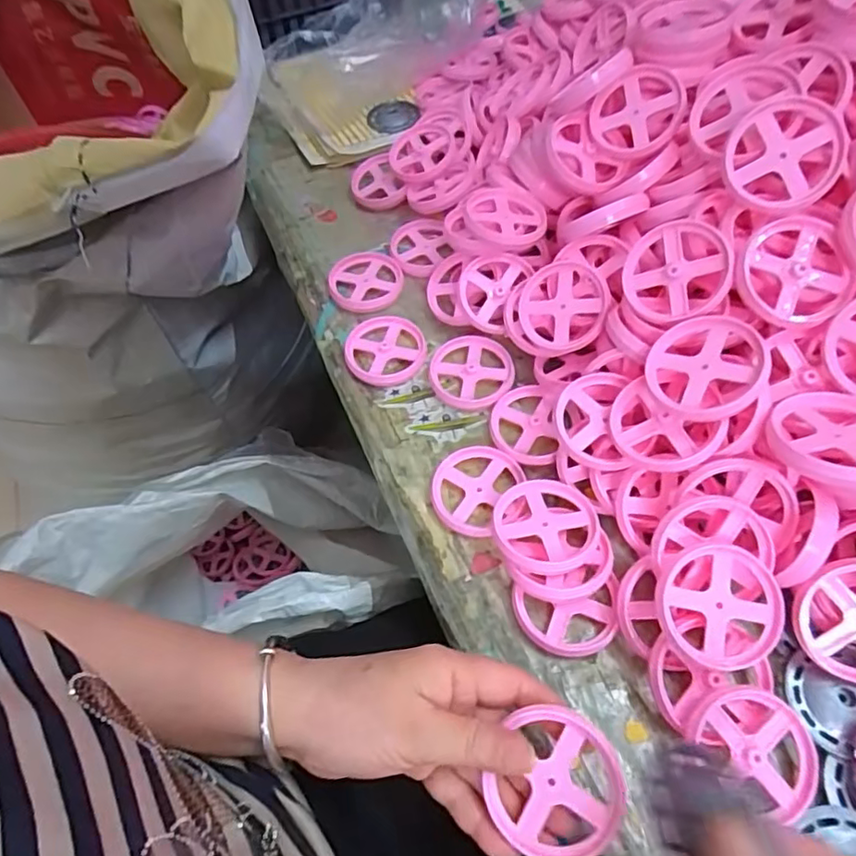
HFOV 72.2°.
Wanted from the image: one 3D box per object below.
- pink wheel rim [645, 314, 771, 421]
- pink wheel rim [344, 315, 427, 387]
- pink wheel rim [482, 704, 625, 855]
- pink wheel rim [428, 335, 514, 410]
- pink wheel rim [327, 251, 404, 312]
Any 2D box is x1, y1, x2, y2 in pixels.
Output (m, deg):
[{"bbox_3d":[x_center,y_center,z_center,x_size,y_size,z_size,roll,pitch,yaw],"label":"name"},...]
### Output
[{"bbox_3d":[0.163,-0.036,0.344,0.065,0.010,0.066,-18,56,29],"label":"pink wheel rim"},{"bbox_3d":[-0.034,-0.062,0.467,0.064,0.007,0.063,-2,57,3],"label":"pink wheel rim"},{"bbox_3d":[0.058,0.166,0.272,0.062,0.007,0.061,-6,72,20],"label":"pink wheel rim"},{"bbox_3d":[0.033,-0.044,0.450,0.062,0.008,0.063,-2,57,3],"label":"pink wheel rim"},{"bbox_3d":[-0.054,-0.128,0.512,0.064,0.012,0.067,-2,57,3],"label":"pink wheel rim"}]

